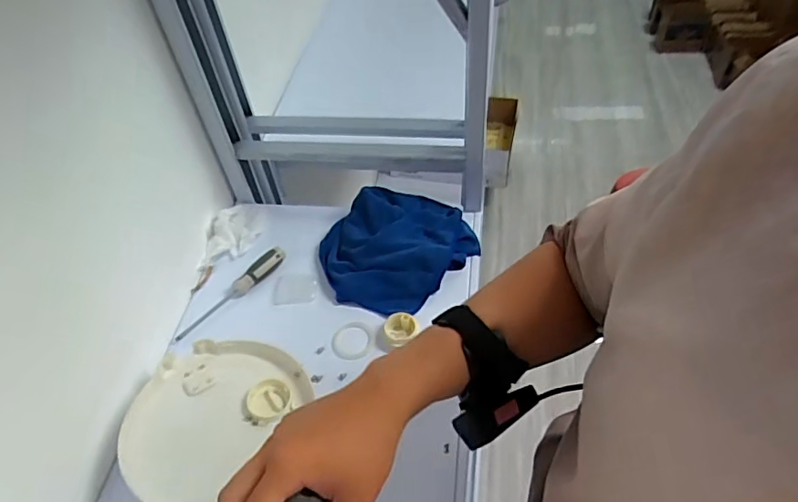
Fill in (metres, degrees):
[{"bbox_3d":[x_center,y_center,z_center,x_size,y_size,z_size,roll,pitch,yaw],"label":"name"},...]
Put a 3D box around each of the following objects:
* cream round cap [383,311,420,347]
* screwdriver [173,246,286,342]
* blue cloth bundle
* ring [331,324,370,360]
[{"bbox_3d":[0.003,0.099,0.704,0.044,0.023,0.038,-13,50,-5],"label":"cream round cap"},{"bbox_3d":[-0.239,0.056,0.770,0.188,0.028,0.028,-39,56,-24],"label":"screwdriver"},{"bbox_3d":[-0.012,-0.012,0.785,0.186,0.053,0.200,-3,50,4],"label":"blue cloth bundle"},{"bbox_3d":[-0.063,0.118,0.713,0.052,0.009,0.050,-3,50,4],"label":"ring"}]

